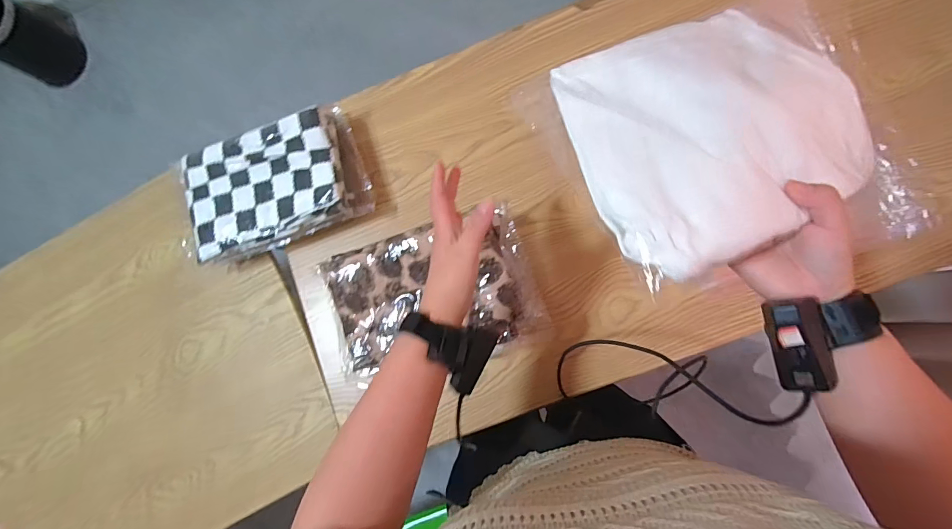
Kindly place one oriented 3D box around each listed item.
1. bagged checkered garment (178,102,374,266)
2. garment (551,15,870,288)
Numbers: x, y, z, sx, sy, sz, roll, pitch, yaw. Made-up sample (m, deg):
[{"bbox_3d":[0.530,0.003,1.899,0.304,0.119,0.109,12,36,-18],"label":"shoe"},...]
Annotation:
[{"bbox_3d":[-0.315,-0.118,0.640,0.286,0.094,0.185,-22,79,2],"label":"bagged checkered garment"},{"bbox_3d":[0.203,-0.121,0.343,0.242,0.025,0.225,-18,66,-5],"label":"garment"}]

